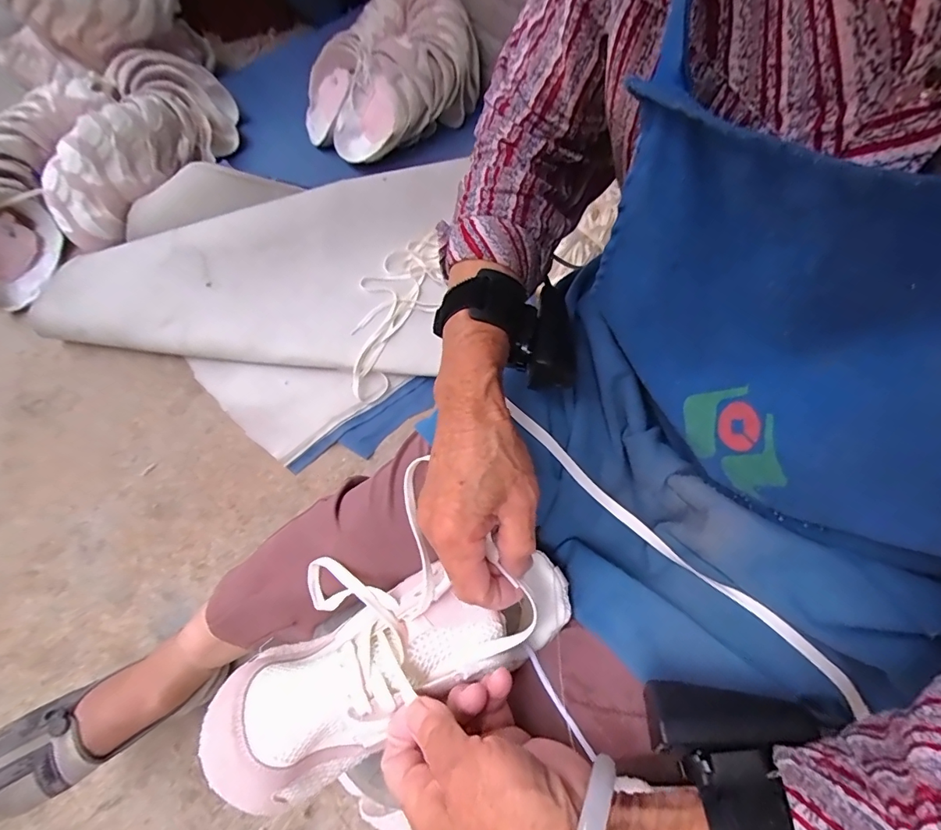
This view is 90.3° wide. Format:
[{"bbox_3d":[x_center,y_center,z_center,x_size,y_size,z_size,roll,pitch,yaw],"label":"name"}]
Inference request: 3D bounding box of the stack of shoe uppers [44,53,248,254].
[{"bbox_3d":[-0.643,-0.539,0.934,0.204,0.136,0.479,11,62,3],"label":"stack of shoe uppers"}]

